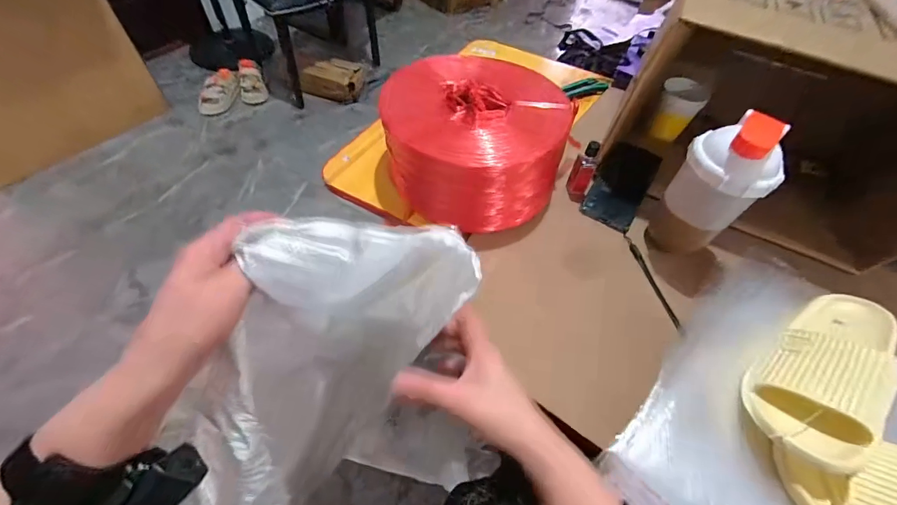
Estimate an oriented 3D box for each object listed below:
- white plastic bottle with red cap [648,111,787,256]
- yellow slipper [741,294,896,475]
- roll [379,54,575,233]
[{"bbox_3d":[0.322,-0.070,0.475,0.090,0.188,0.074,-1,53,-5],"label":"white plastic bottle with red cap"},{"bbox_3d":[0.401,0.111,0.403,0.094,0.083,0.242,38,60,22],"label":"yellow slipper"},{"bbox_3d":[0.033,-0.177,0.574,0.244,0.158,0.216,9,53,3],"label":"roll"}]

